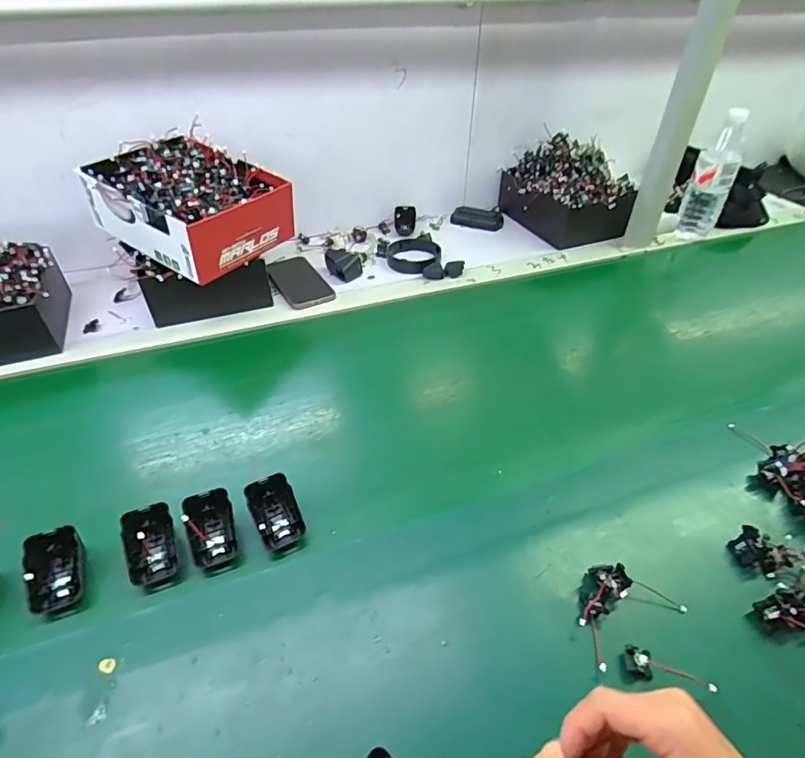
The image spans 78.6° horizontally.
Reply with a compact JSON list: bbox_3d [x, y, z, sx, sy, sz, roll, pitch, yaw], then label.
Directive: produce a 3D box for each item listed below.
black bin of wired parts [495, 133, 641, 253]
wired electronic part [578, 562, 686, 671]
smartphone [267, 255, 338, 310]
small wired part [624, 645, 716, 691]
[{"bbox_3d":[0.333,-0.380,0.990,0.196,0.143,0.232,-14,44,-15],"label":"black bin of wired parts"},{"bbox_3d":[0.190,0.192,0.429,0.100,0.026,0.064,-21,46,-22],"label":"wired electronic part"},{"bbox_3d":[-0.175,-0.165,0.836,0.080,0.015,0.151,-23,47,-23],"label":"smartphone"},{"bbox_3d":[0.215,0.232,0.395,0.068,0.014,0.023,9,43,10],"label":"small wired part"}]

